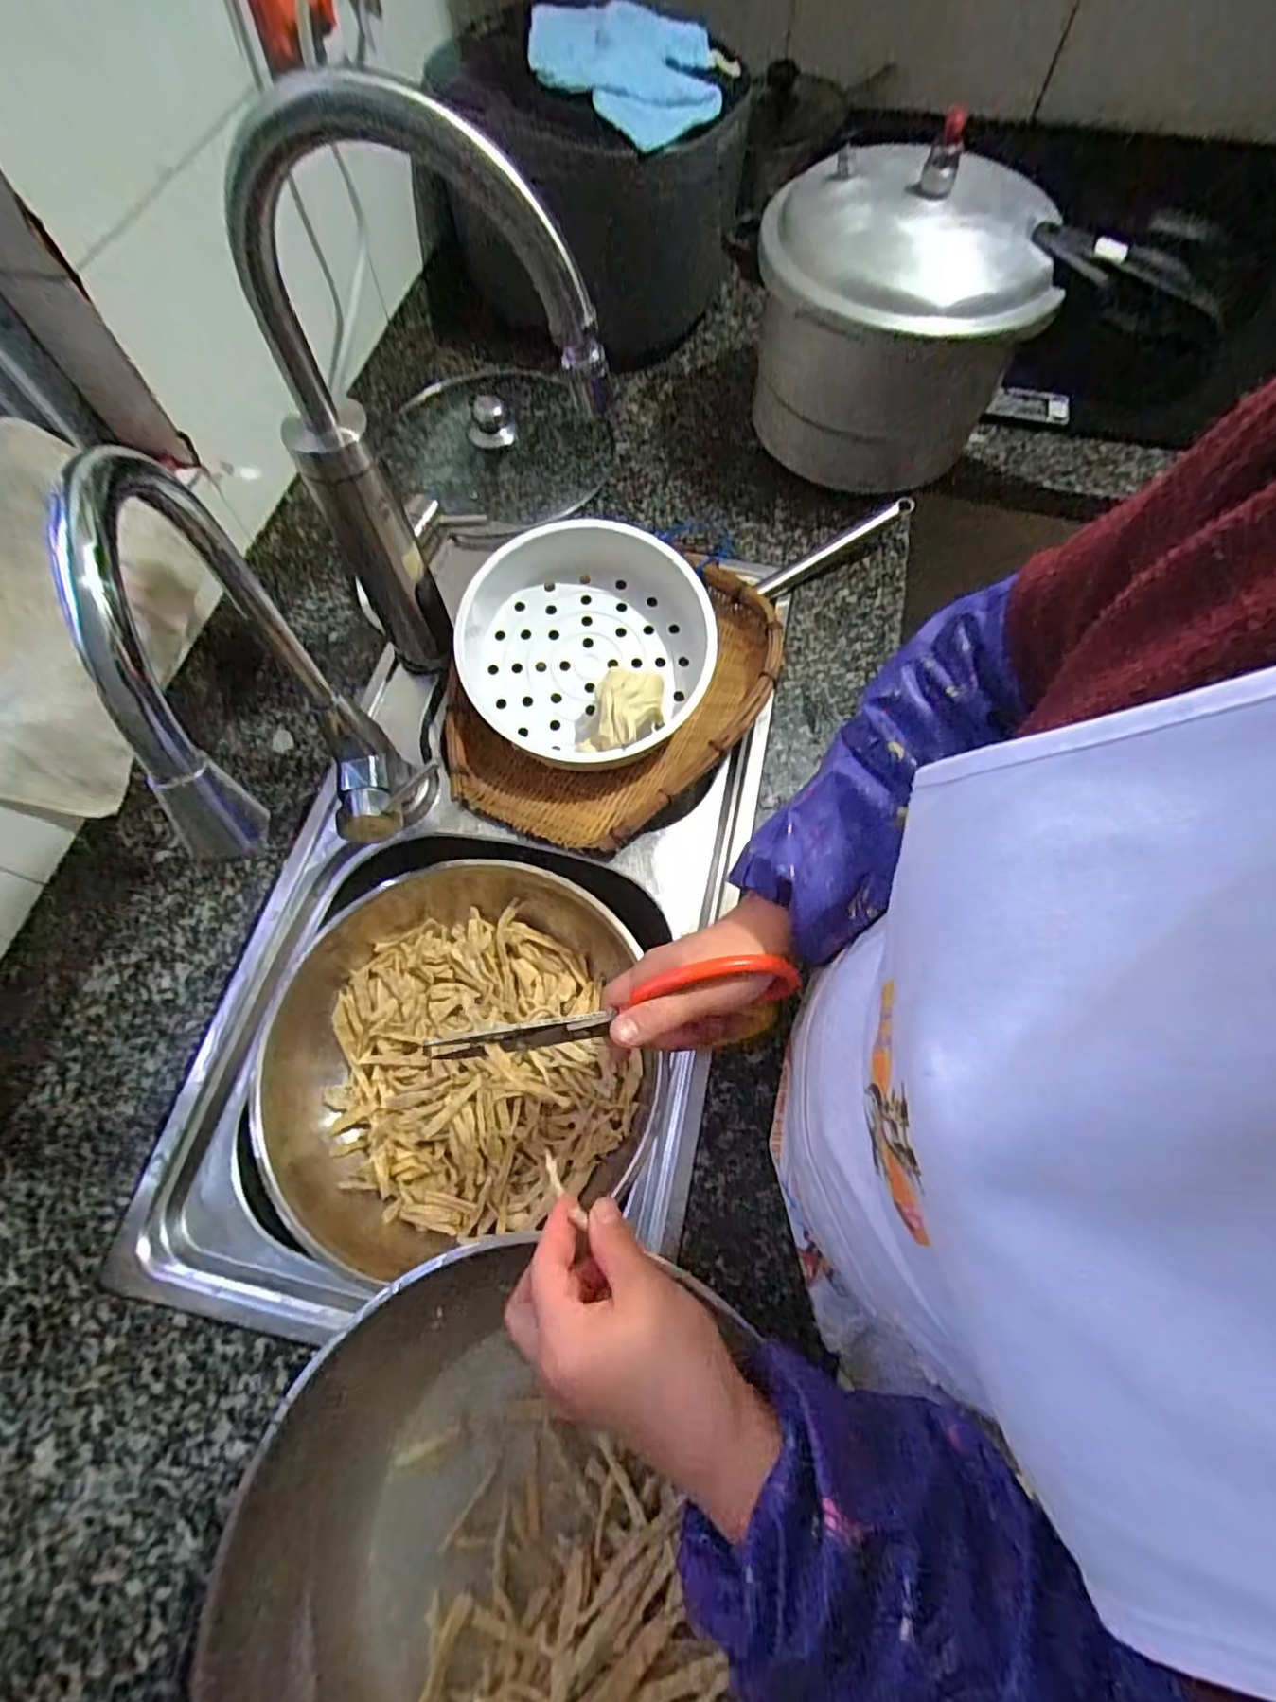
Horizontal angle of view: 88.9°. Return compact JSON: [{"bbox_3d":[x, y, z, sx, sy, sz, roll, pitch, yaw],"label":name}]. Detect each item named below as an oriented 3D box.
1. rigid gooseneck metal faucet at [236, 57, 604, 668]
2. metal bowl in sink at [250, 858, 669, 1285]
[{"bbox_3d":[-0.125,-0.243,0.449,0.214,0.376,0.064,22,69,10],"label":"rigid gooseneck metal faucet"},{"bbox_3d":[-0.152,0.153,0.533,0.306,0.069,0.289,0,68,0],"label":"metal bowl in sink"}]

